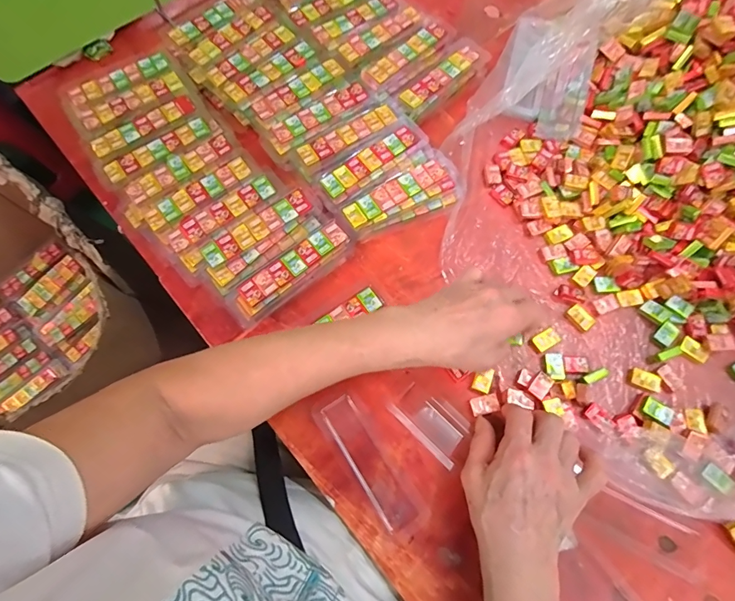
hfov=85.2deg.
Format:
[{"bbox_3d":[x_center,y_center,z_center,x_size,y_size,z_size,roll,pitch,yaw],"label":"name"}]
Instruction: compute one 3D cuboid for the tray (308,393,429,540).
[{"bbox_3d":[0.001,0.149,0.371,0.042,0.006,0.136,-33,74,-10],"label":"tray"}]

